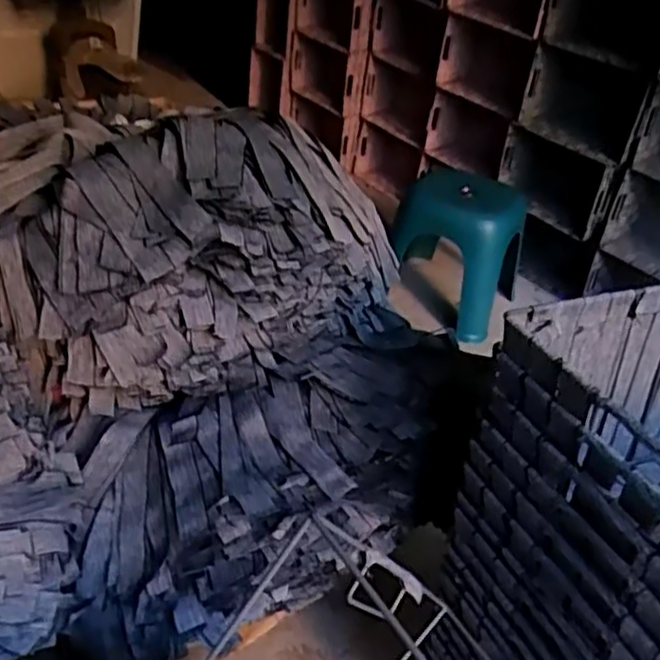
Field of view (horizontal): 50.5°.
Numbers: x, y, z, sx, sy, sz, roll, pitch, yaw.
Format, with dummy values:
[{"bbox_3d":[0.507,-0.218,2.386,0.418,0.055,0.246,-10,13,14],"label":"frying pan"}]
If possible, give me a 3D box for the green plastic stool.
[{"bbox_3d":[0.313,-0.213,1.736,0.307,0.291,0.315,14,36,10],"label":"green plastic stool"}]

